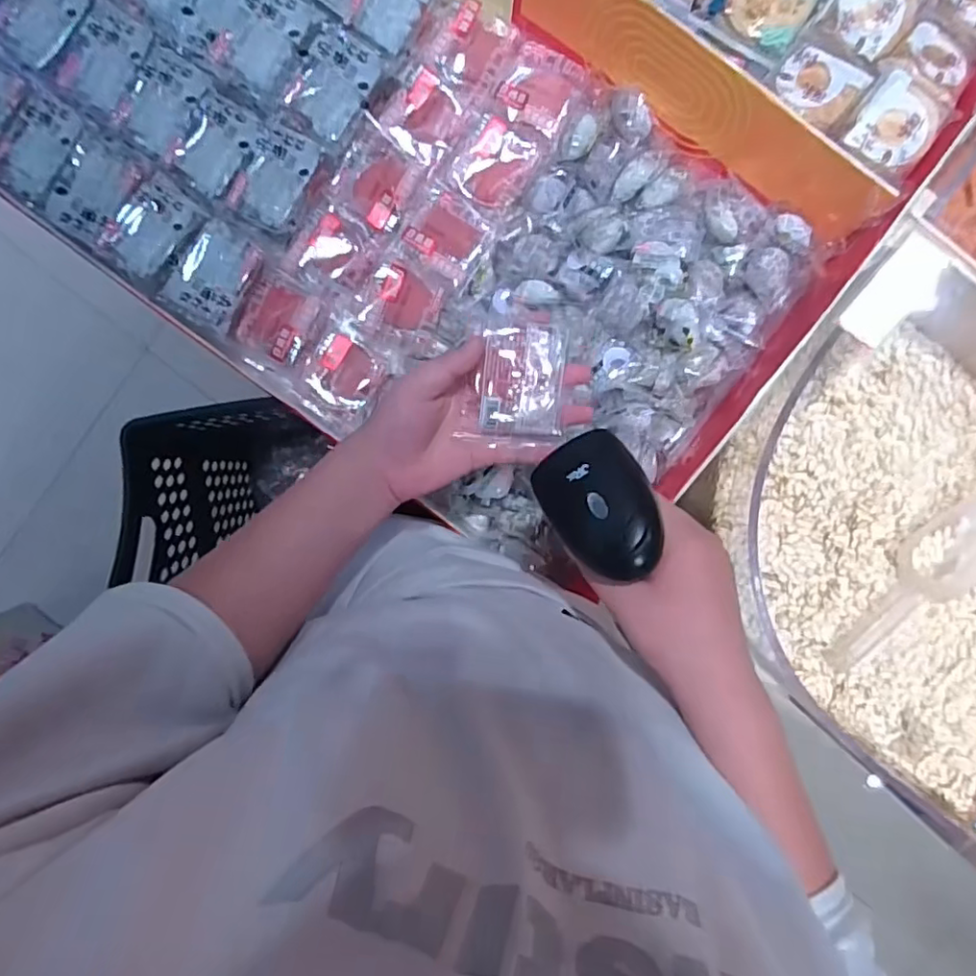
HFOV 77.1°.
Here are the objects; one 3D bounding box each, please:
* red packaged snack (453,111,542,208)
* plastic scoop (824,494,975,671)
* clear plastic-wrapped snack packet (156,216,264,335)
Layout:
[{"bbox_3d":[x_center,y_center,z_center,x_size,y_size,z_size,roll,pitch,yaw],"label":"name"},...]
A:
[{"bbox_3d":[0.006,-0.311,0.588,0.065,0.014,0.072,37,94,-1],"label":"red packaged snack"},{"bbox_3d":[0.466,0.101,0.653,0.261,0.031,0.090,-36,93,4],"label":"plastic scoop"},{"bbox_3d":[-0.262,-0.203,0.576,0.071,0.010,0.092,33,94,-1],"label":"clear plastic-wrapped snack packet"}]

